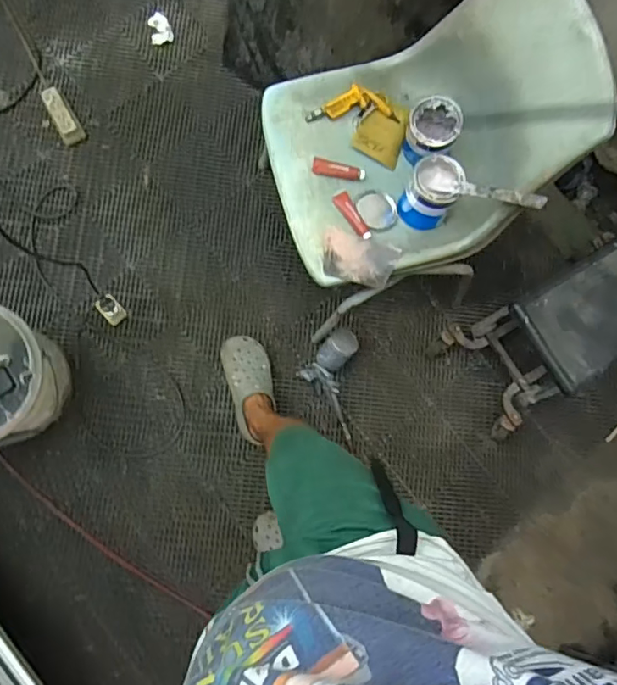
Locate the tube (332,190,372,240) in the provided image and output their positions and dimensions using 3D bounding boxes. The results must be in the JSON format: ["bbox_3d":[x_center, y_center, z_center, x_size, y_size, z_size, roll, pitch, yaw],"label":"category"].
[{"bbox_3d":[0.095,-0.265,1.115,0.035,0.015,0.112,-34,86,-9],"label":"tube"}]

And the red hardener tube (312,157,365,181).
[{"bbox_3d":[0.065,-0.363,1.122,0.111,0.014,0.033,6,82,-5],"label":"red hardener tube"}]

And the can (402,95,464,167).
[{"bbox_3d":[0.249,-0.432,1.113,0.114,0.108,0.118,29,80,-1],"label":"can"}]

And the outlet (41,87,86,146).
[{"bbox_3d":[-0.692,-0.636,1.496,0.058,0.046,0.168,-31,87,-9],"label":"outlet"}]

